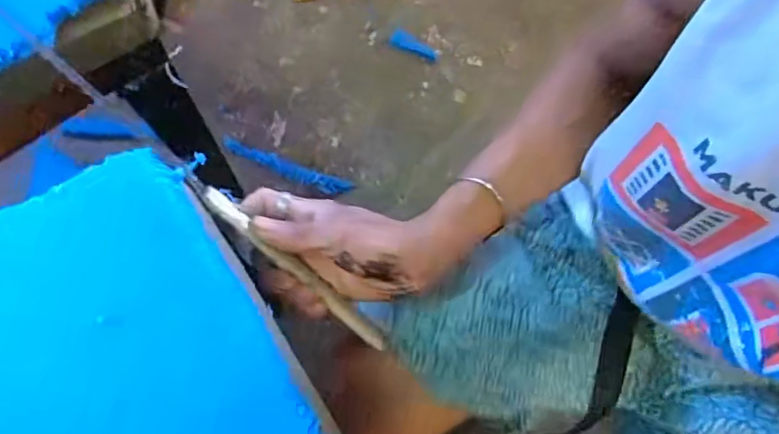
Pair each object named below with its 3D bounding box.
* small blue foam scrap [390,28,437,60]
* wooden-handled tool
[{"bbox_3d":[0.040,-0.275,0.899,0.076,0.012,0.029,24,72,6],"label":"small blue foam scrap"},{"bbox_3d":[-0.063,0.034,0.373,0.175,0.022,0.014,45,72,-25],"label":"wooden-handled tool"}]

